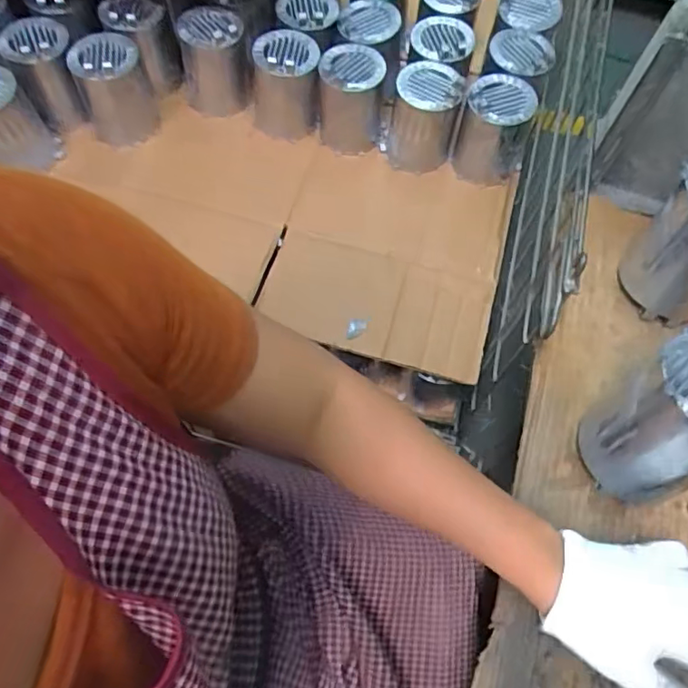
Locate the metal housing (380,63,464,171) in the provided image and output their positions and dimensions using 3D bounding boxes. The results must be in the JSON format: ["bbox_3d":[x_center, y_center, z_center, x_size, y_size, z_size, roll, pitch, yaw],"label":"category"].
[{"bbox_3d":[0.103,-0.311,0.780,0.097,0.117,0.086,10,65,3],"label":"metal housing"}]

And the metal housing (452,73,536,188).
[{"bbox_3d":[0.203,-0.289,0.769,0.090,0.115,0.081,16,65,6],"label":"metal housing"}]

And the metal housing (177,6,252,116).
[{"bbox_3d":[-0.180,-0.386,0.796,0.094,0.110,0.109,-9,65,-6],"label":"metal housing"}]

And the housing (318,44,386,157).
[{"bbox_3d":[0.009,-0.339,0.797,0.081,0.125,0.093,5,65,0],"label":"housing"}]

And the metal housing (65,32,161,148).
[{"bbox_3d":[-0.308,-0.343,0.769,0.088,0.112,0.088,-14,66,-8],"label":"metal housing"}]

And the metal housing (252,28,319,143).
[{"bbox_3d":[-0.083,-0.355,0.803,0.093,0.136,0.084,-2,65,-3],"label":"metal housing"}]

